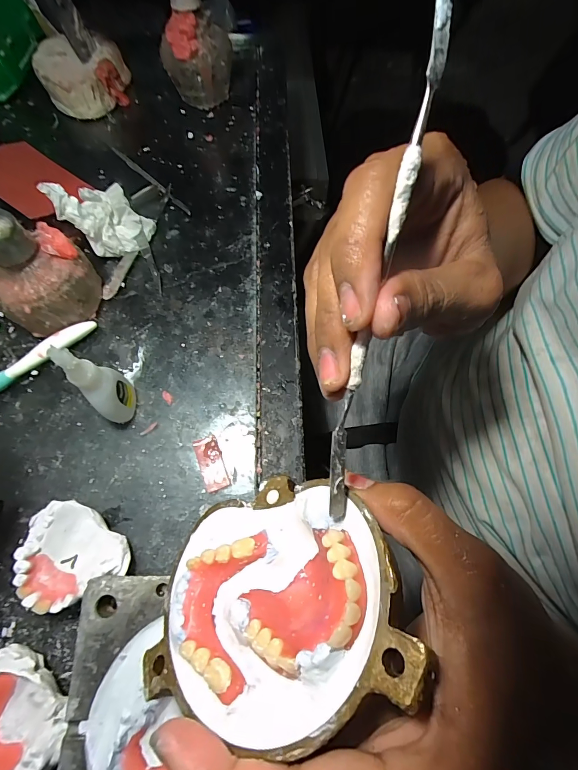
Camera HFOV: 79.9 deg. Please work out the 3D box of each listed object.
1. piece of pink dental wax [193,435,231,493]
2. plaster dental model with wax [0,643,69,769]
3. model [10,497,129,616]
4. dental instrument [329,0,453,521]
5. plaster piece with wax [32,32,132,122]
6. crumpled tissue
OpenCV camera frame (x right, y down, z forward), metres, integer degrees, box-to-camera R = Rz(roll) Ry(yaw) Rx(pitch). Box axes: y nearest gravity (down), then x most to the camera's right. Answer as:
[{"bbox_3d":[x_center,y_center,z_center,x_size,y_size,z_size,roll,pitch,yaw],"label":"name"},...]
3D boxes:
[{"bbox_3d":[-0.057,0.057,0.252,0.018,0.004,0.040,-22,70,-9],"label":"piece of pink dental wax"},{"bbox_3d":[-0.147,0.183,0.187,0.057,0.027,0.058,21,70,7],"label":"plaster dental model with wax"},{"bbox_3d":[-0.138,0.103,0.220,0.056,0.026,0.059,0,68,-1],"label":"model"},{"bbox_3d":[0.034,-0.035,0.123,0.010,0.008,0.184,12,103,4],"label":"dental instrument"},{"bbox_3d":[-0.230,-0.342,0.387,0.086,0.047,0.075,-5,69,-3],"label":"plaster piece with wax"},{"bbox_3d":[-0.158,-0.147,0.301,0.067,0.053,0.046,-26,71,-11],"label":"crumpled tissue"}]

